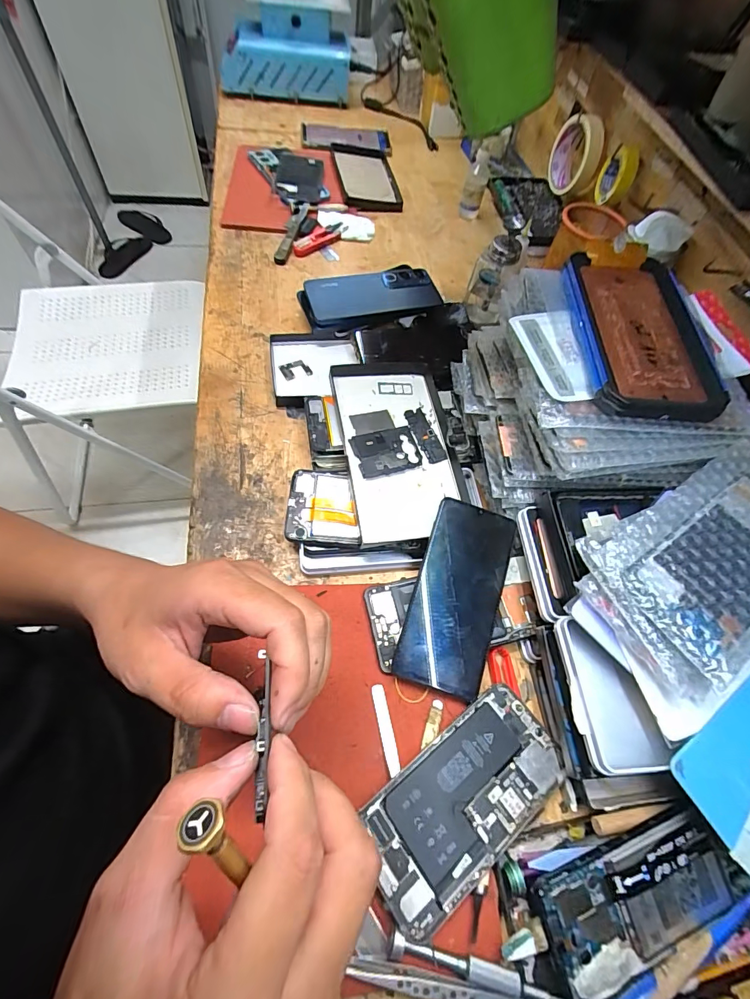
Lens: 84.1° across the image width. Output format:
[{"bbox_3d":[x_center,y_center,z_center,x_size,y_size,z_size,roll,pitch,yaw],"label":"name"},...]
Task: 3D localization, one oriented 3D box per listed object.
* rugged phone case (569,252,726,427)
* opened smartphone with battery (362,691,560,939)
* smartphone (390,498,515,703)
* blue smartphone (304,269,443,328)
[{"bbox_3d":[0.216,-0.135,0.339,0.092,0.024,0.161,-1,63,1],"label":"rugged phone case"},{"bbox_3d":[0.064,0.209,0.294,0.153,0.004,0.074,-31,65,-23],"label":"opened smartphone with battery"},{"bbox_3d":[0.068,0.079,0.349,0.069,0.007,0.156,19,73,0],"label":"smartphone"},{"bbox_3d":[-0.001,-0.256,0.521,0.164,0.016,0.076,-12,73,-10],"label":"blue smartphone"}]

